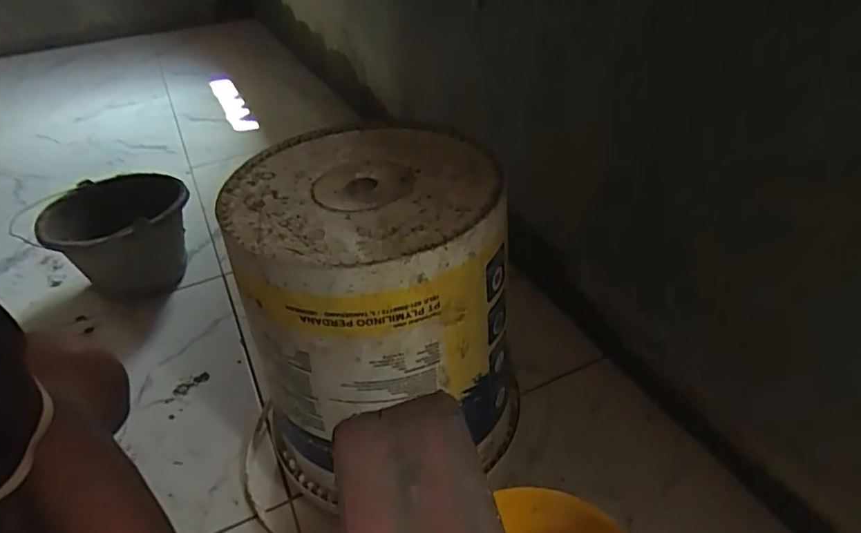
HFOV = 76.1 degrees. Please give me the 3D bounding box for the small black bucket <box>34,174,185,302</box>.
[{"bbox_3d":[-0.519,-0.037,0.963,0.207,0.177,0.184,-12,40,-10],"label":"small black bucket"}]

